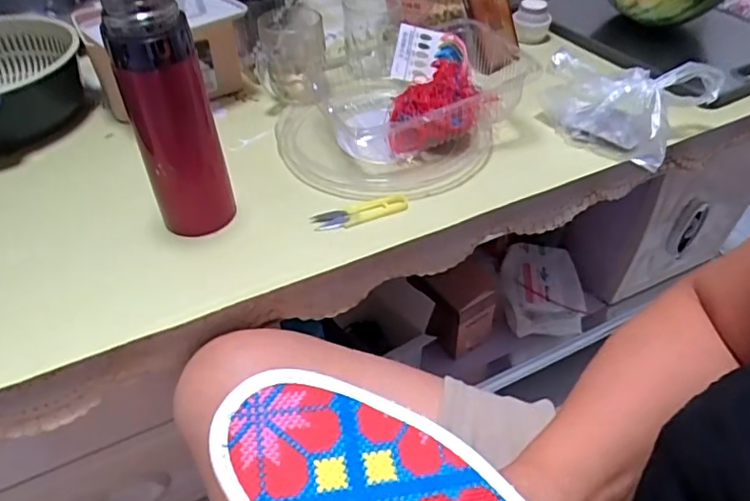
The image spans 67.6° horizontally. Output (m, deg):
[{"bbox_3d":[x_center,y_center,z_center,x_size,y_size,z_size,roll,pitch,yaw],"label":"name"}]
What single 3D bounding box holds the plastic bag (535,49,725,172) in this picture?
[{"bbox_3d":[0.275,-0.170,0.621,0.147,0.078,0.127,33,53,31],"label":"plastic bag"}]

